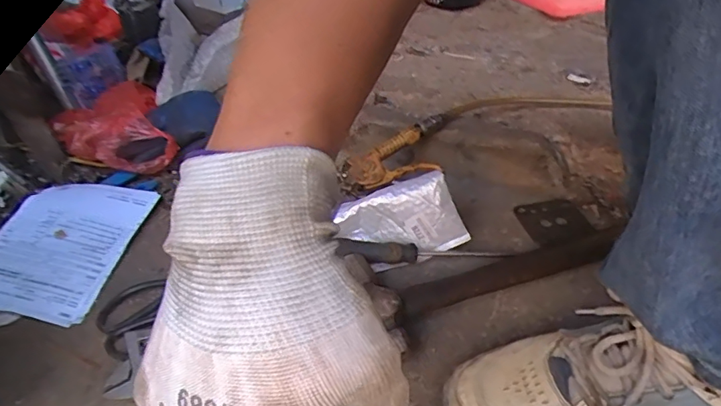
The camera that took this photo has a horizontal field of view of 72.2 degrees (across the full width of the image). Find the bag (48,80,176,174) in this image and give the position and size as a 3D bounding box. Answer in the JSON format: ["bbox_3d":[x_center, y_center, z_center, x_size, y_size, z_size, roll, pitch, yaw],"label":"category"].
[{"bbox_3d":[-0.364,-0.109,0.730,0.145,0.081,0.167,-20,42,-21],"label":"bag"}]

